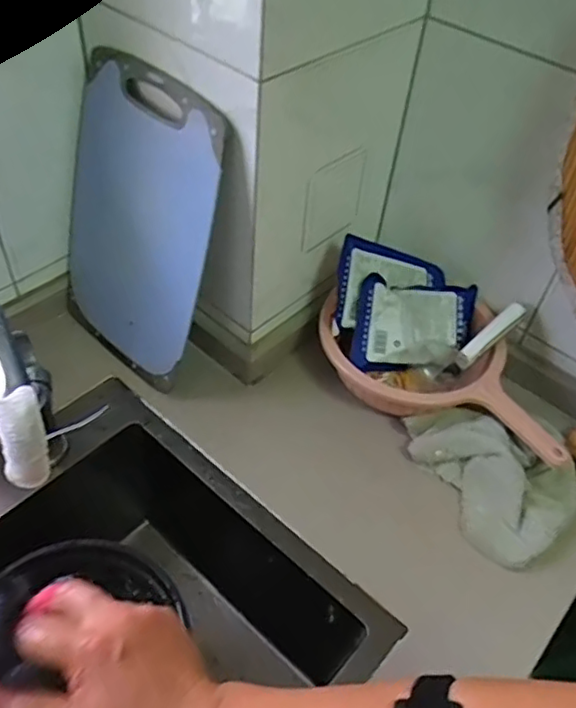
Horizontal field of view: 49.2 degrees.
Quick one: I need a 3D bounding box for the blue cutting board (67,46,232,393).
[{"bbox_3d":[-0.172,-0.139,0.702,0.222,0.339,0.009,36,37,26],"label":"blue cutting board"}]

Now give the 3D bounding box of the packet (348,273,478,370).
[{"bbox_3d":[0.155,-0.034,0.758,0.157,0.023,0.104,4,84,-18],"label":"packet"}]

